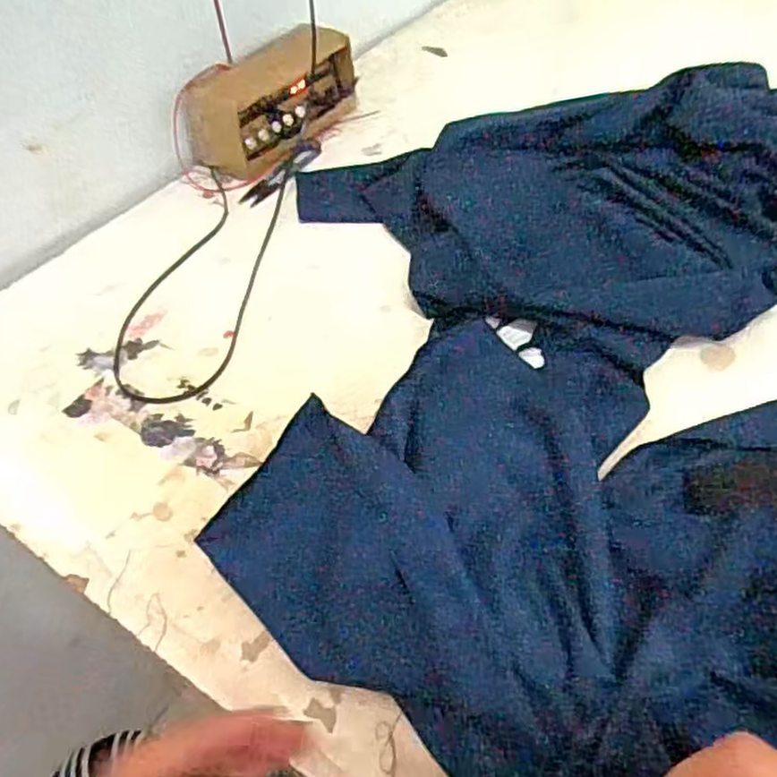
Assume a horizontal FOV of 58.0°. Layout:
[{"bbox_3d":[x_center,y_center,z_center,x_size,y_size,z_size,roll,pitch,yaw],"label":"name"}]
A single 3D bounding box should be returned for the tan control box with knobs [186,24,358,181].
[{"bbox_3d":[-0.116,-0.308,0.732,0.075,0.089,0.190,32,59,29],"label":"tan control box with knobs"}]

